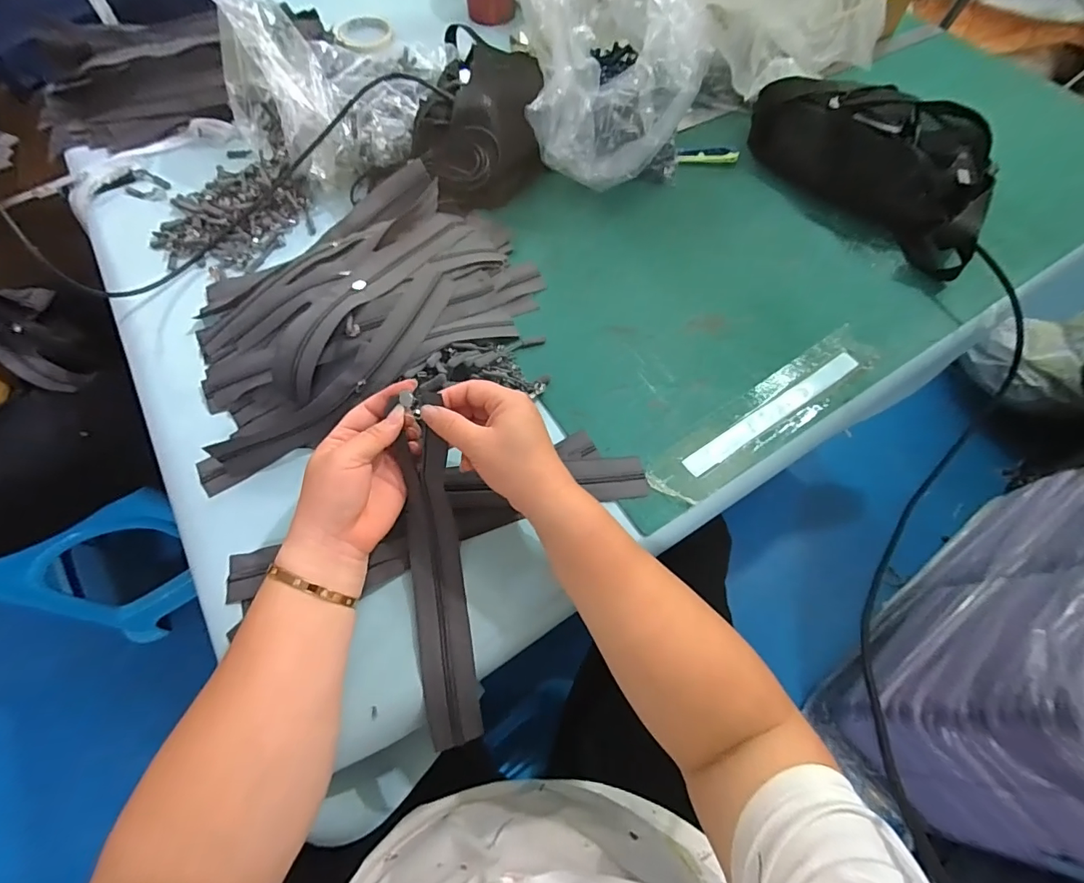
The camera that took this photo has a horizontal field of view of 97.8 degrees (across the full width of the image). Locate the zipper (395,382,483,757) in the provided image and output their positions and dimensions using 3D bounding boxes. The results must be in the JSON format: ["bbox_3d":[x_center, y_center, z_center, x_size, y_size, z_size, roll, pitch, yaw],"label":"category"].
[{"bbox_3d":[-0.082,0.099,0.367,0.045,0.029,0.262,-7,85,-4],"label":"zipper"}]

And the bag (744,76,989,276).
[{"bbox_3d":[0.396,-0.331,0.557,0.136,0.095,0.307,-34,69,-15],"label":"bag"}]

